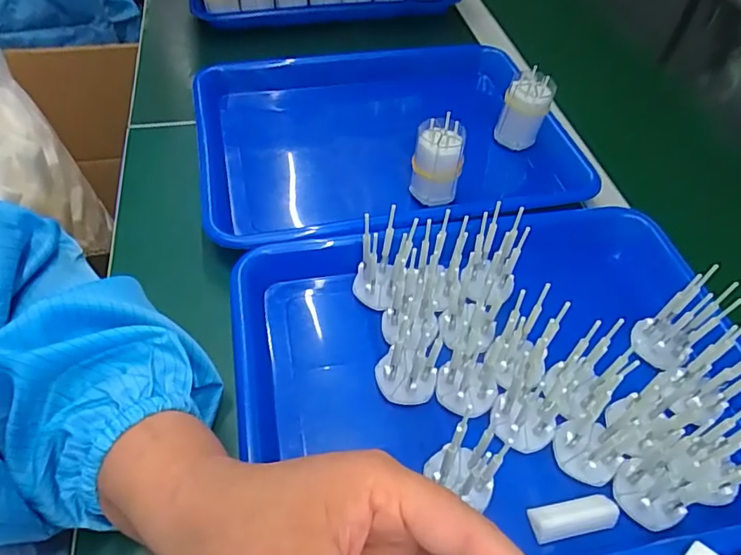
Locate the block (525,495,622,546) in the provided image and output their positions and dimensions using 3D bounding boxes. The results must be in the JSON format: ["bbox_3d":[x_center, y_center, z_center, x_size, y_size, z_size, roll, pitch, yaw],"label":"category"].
[{"bbox_3d":[0.111,0.131,0.287,0.046,0.009,0.018,-6,52,-11],"label":"block"}]

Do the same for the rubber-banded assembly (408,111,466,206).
[{"bbox_3d":[0.054,-0.094,0.428,0.039,0.062,0.034,7,51,0],"label":"rubber-banded assembly"}]

